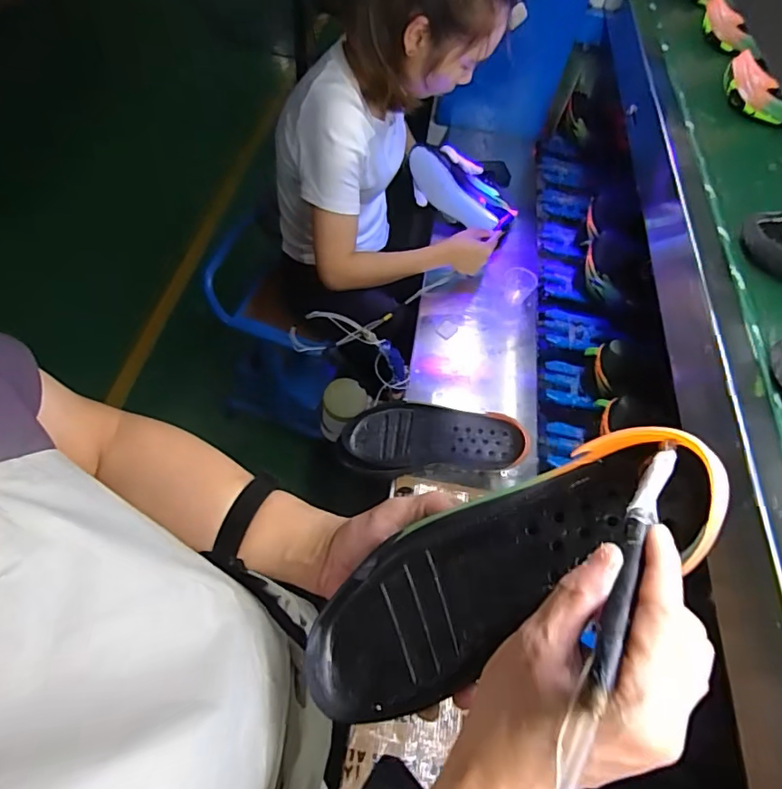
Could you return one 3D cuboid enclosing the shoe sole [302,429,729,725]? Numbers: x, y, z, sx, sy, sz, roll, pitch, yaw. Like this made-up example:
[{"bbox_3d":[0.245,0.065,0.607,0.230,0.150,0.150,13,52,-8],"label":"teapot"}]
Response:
[{"bbox_3d":[0.066,0.110,0.329,0.274,0.046,0.096,-34,62,8],"label":"shoe sole"}]

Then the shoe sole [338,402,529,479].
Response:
[{"bbox_3d":[0.062,0.066,0.799,0.276,0.034,0.110,-5,83,8],"label":"shoe sole"}]

